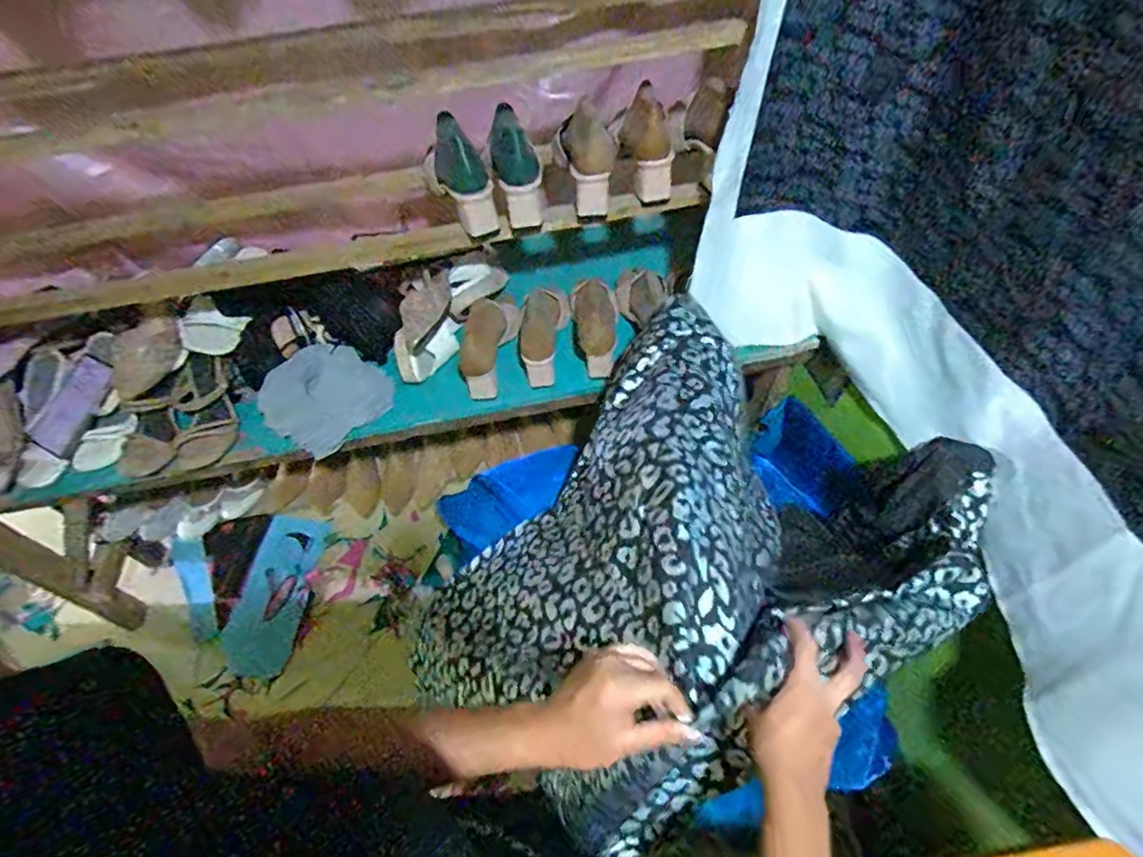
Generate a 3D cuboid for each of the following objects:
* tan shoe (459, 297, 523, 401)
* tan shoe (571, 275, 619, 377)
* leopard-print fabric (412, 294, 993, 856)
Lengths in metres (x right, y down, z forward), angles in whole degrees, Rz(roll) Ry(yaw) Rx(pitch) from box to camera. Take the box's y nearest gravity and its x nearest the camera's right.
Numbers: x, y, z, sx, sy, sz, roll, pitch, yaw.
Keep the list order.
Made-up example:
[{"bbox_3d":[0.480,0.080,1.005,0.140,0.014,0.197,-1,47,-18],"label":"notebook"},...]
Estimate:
[{"bbox_3d":[-0.149,-0.137,0.945,0.086,0.080,0.163,10,70,10],"label":"tan shoe"},{"bbox_3d":[0.043,-0.186,0.985,0.089,0.060,0.187,-5,53,-1],"label":"tan shoe"},{"bbox_3d":[0.161,0.103,0.685,0.659,0.290,0.476,-27,57,-16],"label":"leopard-print fabric"}]

